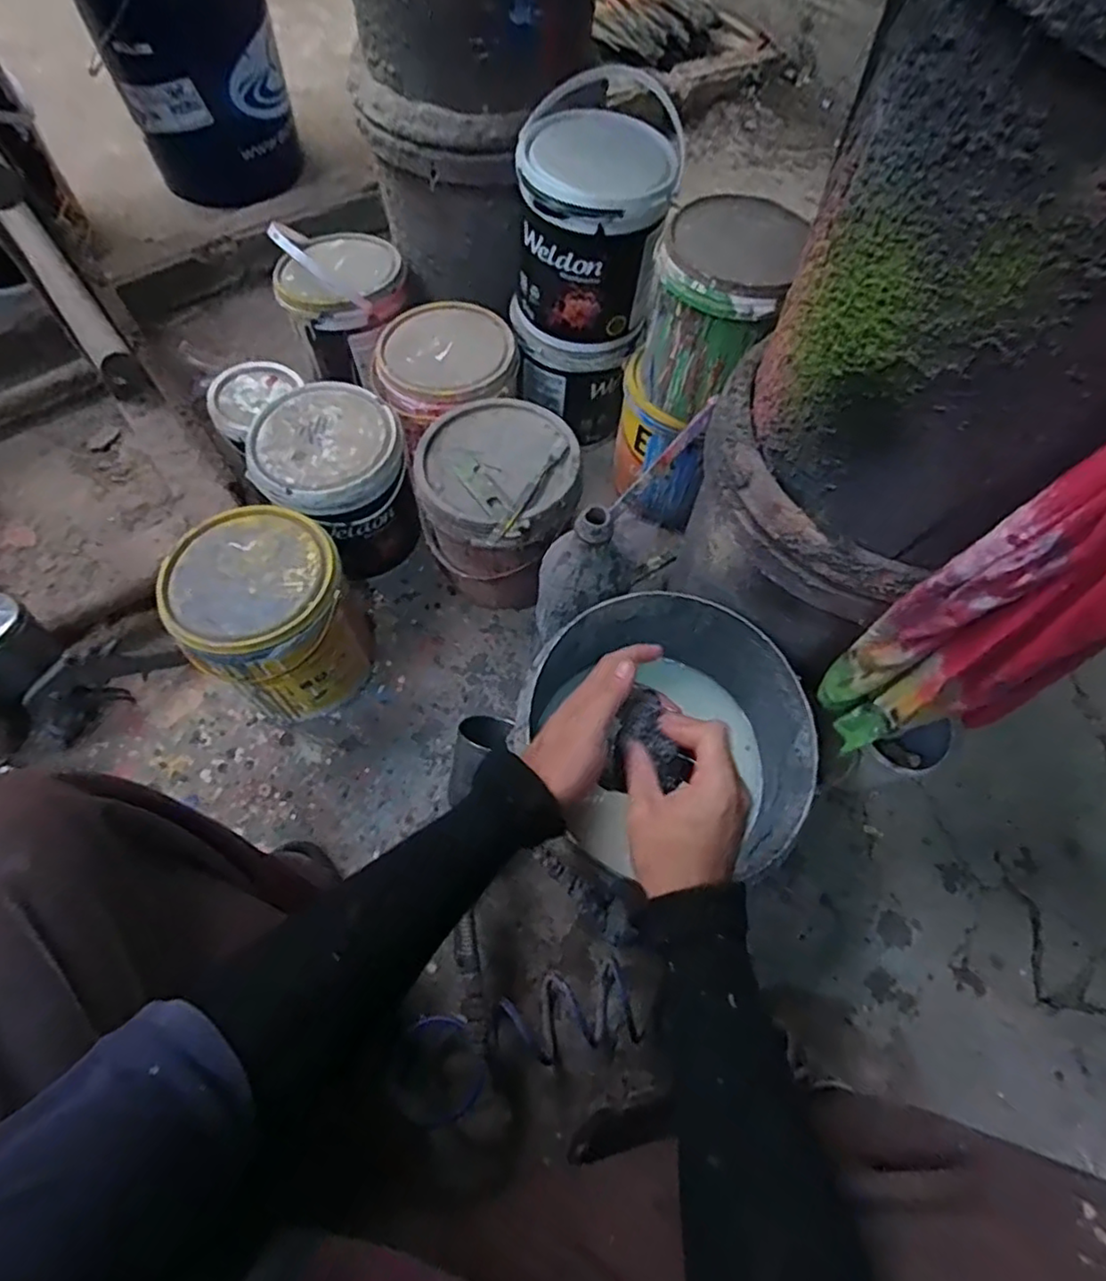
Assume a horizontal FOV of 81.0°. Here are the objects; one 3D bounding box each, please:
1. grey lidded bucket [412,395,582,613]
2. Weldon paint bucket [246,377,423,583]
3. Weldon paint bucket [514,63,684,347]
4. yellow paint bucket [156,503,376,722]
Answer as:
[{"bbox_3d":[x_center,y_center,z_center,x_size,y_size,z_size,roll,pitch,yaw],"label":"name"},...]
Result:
[{"bbox_3d":[-0.068,-0.164,0.815,0.184,0.211,0.197,0,65,-1],"label":"grey lidded bucket"},{"bbox_3d":[-0.268,-0.199,0.826,0.169,0.158,0.176,0,65,-1],"label":"Weldon paint bucket"},{"bbox_3d":[0.045,-0.489,0.777,0.173,0.175,0.158,0,65,-1],"label":"Weldon paint bucket"},{"bbox_3d":[-0.314,-0.028,0.744,0.164,0.207,0.179,0,65,-1],"label":"yellow paint bucket"}]

